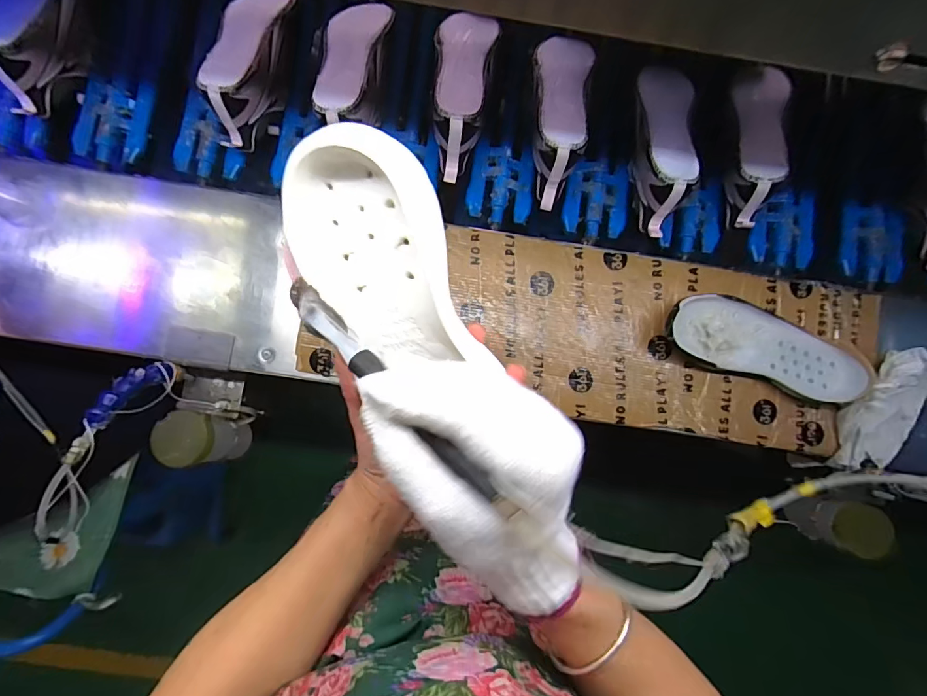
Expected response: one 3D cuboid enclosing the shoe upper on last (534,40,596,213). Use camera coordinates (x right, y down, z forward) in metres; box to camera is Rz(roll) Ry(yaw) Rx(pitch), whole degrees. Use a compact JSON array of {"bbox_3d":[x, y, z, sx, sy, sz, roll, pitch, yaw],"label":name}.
[{"bbox_3d":[0.123,-0.309,0.607,0.076,0.100,0.220,10,89,-1],"label":"shoe upper on last"}]

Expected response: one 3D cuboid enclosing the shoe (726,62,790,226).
[{"bbox_3d":[0.384,-0.265,0.618,0.064,0.100,0.197,9,89,-1],"label":"shoe"}]

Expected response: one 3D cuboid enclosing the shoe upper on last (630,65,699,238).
[{"bbox_3d":[0.264,-0.261,0.593,0.074,0.075,0.220,4,89,-1],"label":"shoe upper on last"}]

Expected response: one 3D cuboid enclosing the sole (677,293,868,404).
[{"bbox_3d":[0.395,-0.004,0.595,0.260,0.053,0.096,16,89,-1],"label":"sole"}]

